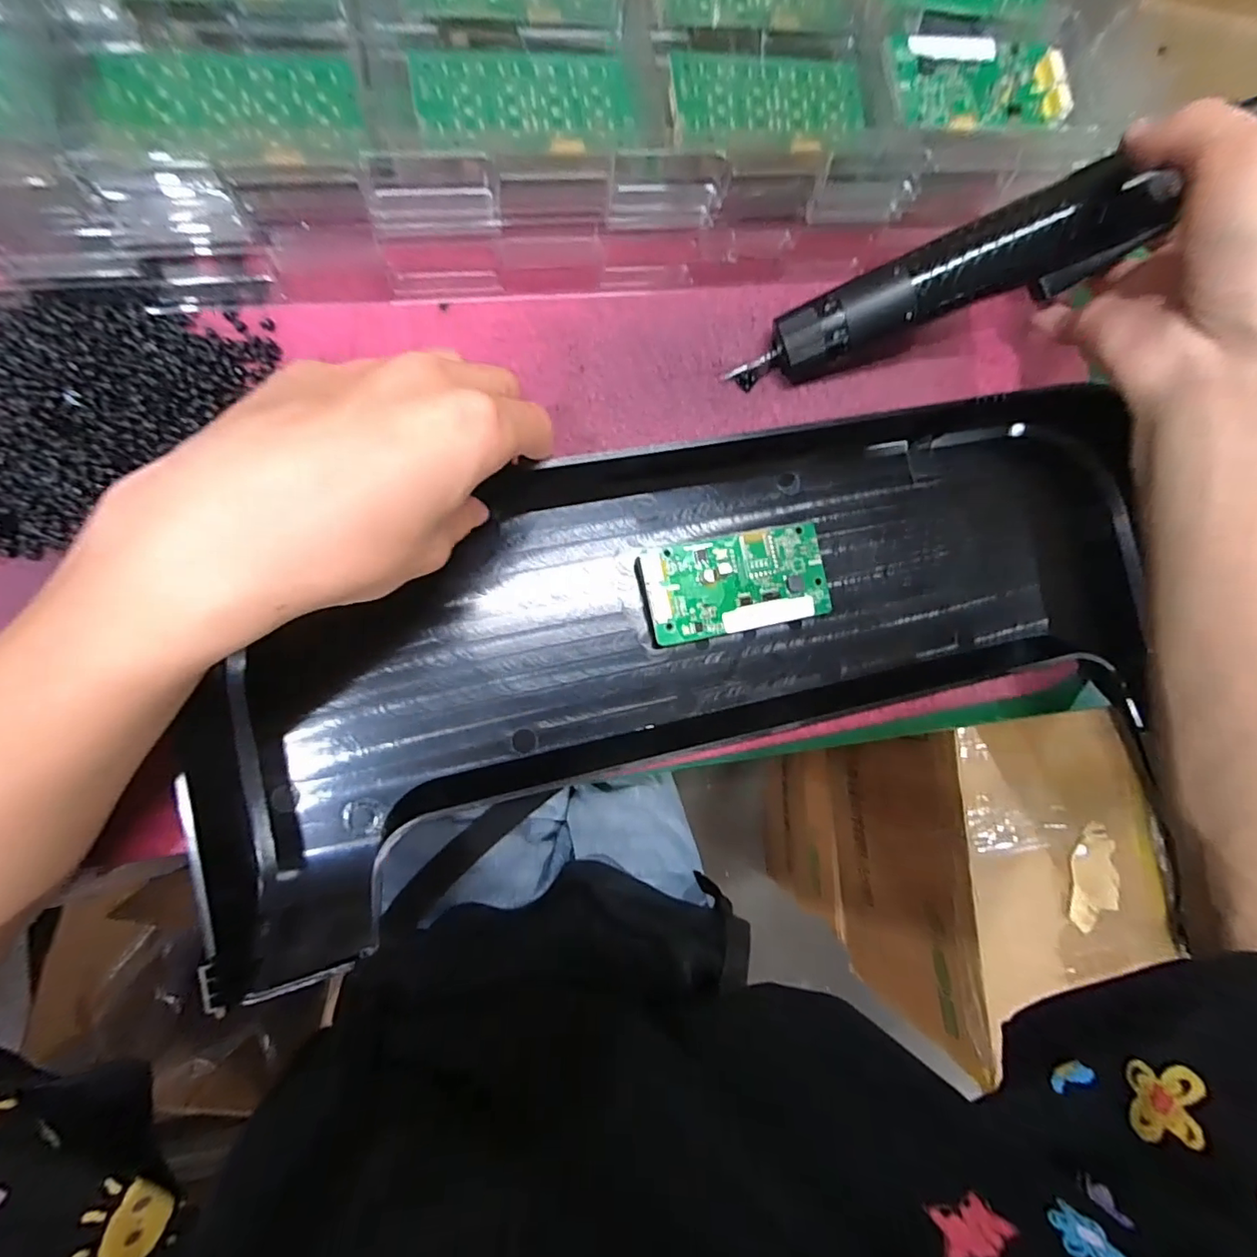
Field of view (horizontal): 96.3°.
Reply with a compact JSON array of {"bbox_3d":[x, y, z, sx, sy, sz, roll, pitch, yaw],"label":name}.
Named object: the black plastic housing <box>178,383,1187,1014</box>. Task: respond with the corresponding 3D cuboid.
[{"bbox_3d":[0.032,-0.001,0.295,0.467,0.045,0.179,-18,96,-9],"label":"black plastic housing"}]

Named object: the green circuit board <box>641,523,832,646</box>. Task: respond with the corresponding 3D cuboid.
[{"bbox_3d":[0.056,-0.023,0.282,0.093,0.011,0.047,-11,89,-11],"label":"green circuit board"}]

